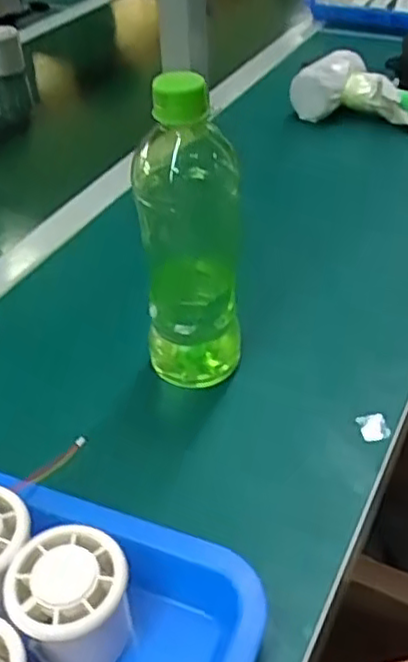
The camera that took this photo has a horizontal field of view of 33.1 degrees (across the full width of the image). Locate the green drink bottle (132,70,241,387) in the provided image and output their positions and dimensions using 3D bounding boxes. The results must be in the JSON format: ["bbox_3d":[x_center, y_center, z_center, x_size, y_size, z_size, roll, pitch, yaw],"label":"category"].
[{"bbox_3d":[-0.009,-0.058,0.459,0.062,0.227,0.060,-2,39,2],"label":"green drink bottle"}]

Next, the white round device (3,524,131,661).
[{"bbox_3d":[-0.064,0.136,0.340,0.055,0.056,0.051,-2,39,2],"label":"white round device"}]

